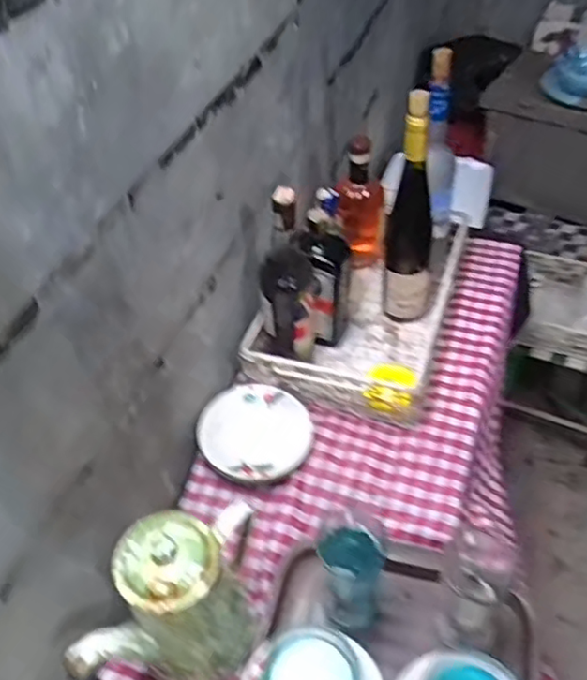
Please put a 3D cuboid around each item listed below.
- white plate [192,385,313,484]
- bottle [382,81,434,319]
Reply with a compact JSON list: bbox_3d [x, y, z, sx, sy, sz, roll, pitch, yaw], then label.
[{"bbox_3d":[-0.050,0.123,0.852,0.143,0.034,0.142,-3,46,3],"label":"white plate"},{"bbox_3d":[0.163,-0.162,0.882,0.069,0.348,0.065,1,46,6],"label":"bottle"}]

